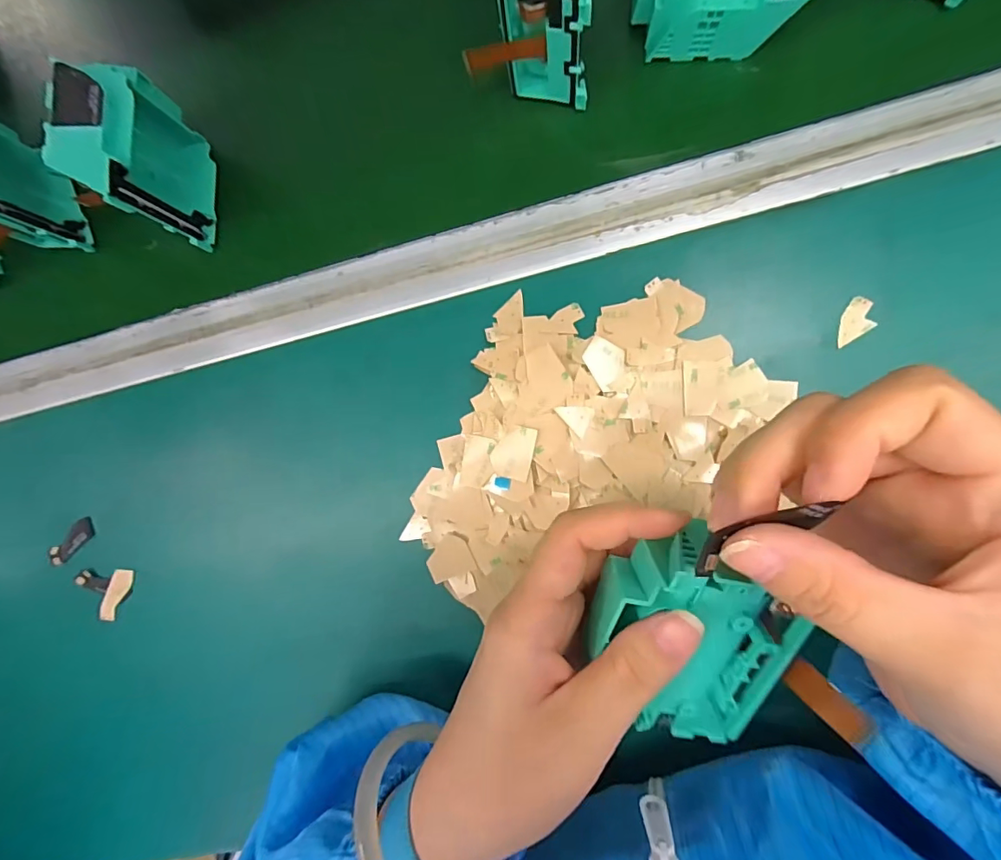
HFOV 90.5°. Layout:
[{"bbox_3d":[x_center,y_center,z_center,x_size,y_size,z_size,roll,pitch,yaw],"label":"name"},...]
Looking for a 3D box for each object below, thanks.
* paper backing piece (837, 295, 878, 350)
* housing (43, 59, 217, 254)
[{"bbox_3d":[0.183,-0.057,0.258,0.023,0.004,0.018,-34,84,13],"label":"paper backing piece"},{"bbox_3d":[-0.202,-0.152,0.277,0.039,0.074,0.075,-3,92,9],"label":"housing"}]

